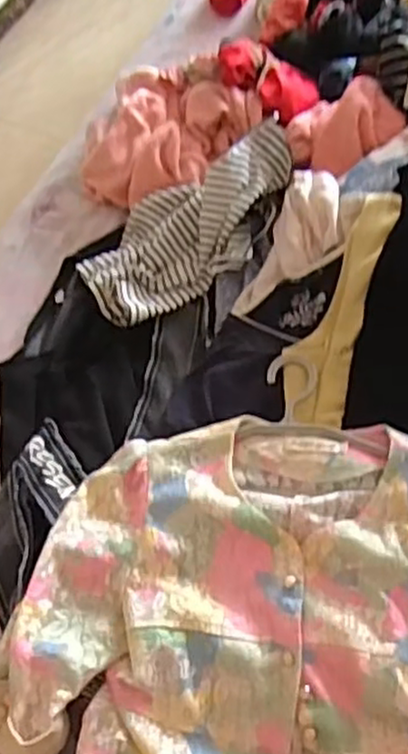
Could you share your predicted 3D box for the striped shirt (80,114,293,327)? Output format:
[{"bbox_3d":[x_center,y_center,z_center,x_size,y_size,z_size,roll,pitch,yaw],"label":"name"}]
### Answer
[{"bbox_3d":[-0.014,-0.208,0.959,0.337,0.050,0.158,-45,68,-4],"label":"striped shirt"}]

